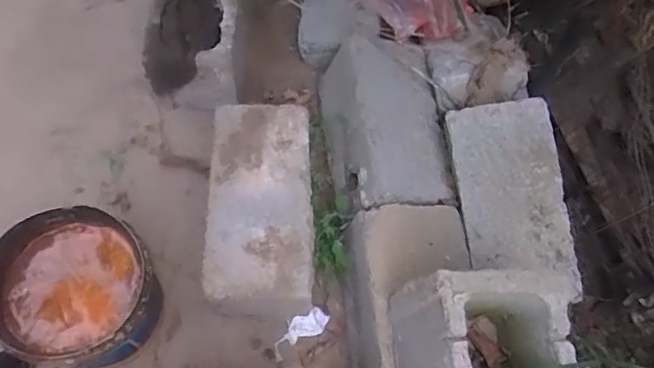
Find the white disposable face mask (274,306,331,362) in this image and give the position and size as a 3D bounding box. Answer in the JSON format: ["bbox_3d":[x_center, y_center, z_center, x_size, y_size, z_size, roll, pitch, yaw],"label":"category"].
[{"bbox_3d":[-0.054,0.291,1.112,0.134,0.014,0.053,-35,71,0],"label":"white disposable face mask"}]

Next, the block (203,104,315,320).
[{"bbox_3d":[-0.130,0.054,1.099,0.191,0.184,0.380,-1,66,-6],"label":"block"}]

